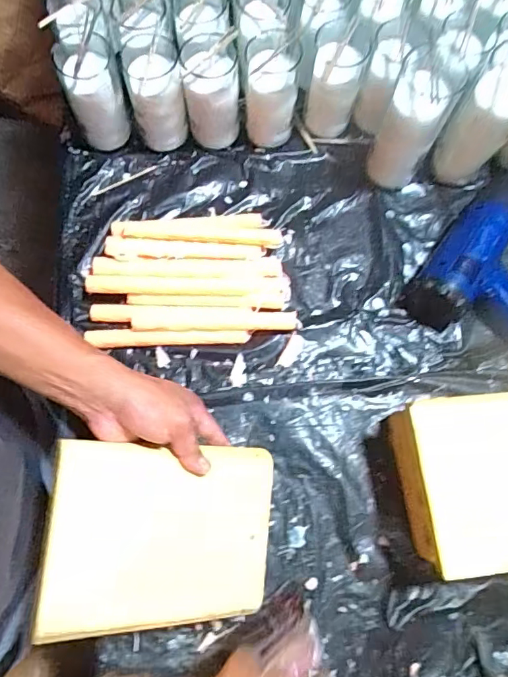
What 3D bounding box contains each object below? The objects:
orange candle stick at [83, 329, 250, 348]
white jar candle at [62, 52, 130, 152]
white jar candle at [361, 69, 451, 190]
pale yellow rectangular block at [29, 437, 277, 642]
[{"bbox_3d":[-0.105,-0.002,0.583,0.195,0.014,0.018,-2,74,-3],"label":"orange candle stick"},{"bbox_3d":[-0.197,-0.297,0.609,0.060,0.126,0.059,1,74,-2],"label":"white jar candle"},{"bbox_3d":[0.196,-0.265,0.602,0.068,0.156,0.068,29,75,6],"label":"white jar candle"},{"bbox_3d":[-0.074,0.179,0.440,0.208,0.012,0.156,10,74,-28],"label":"pale yellow rectangular block"}]

